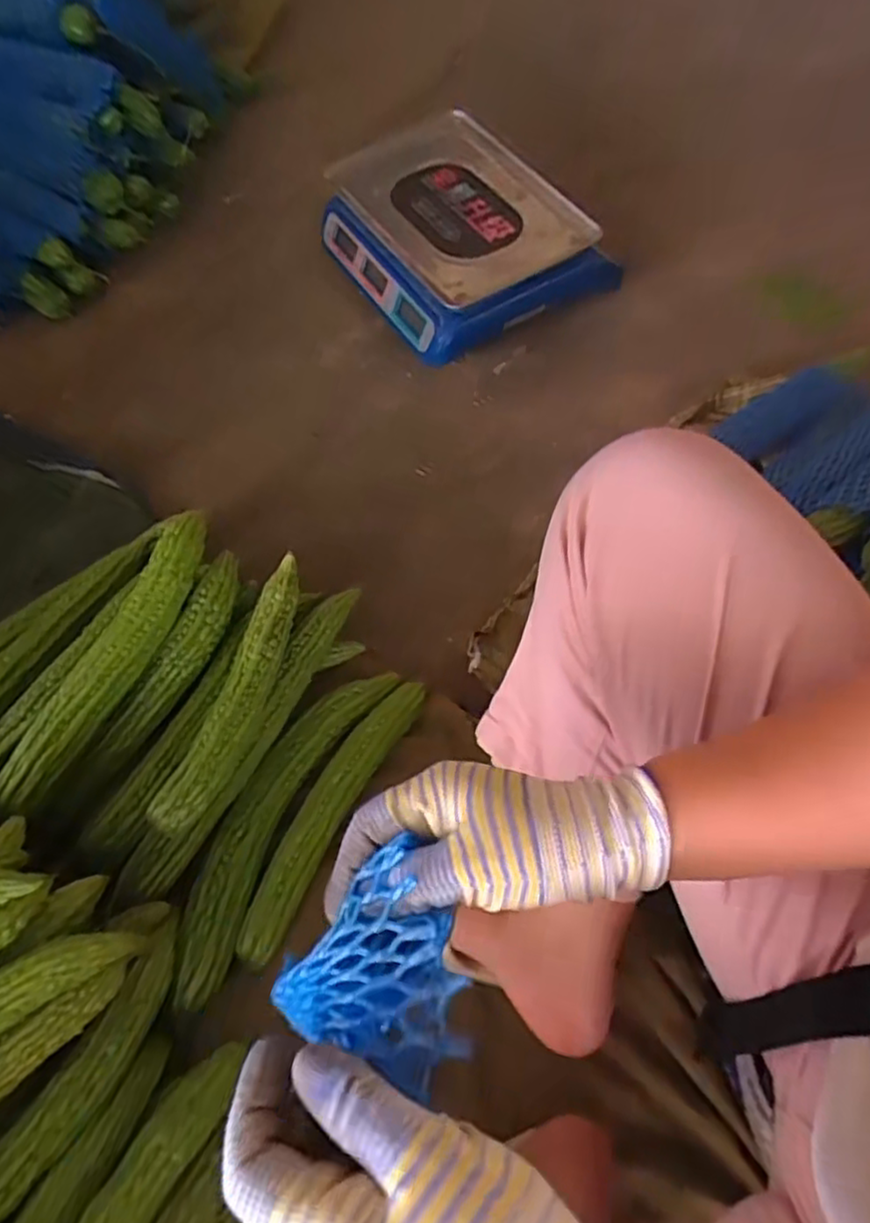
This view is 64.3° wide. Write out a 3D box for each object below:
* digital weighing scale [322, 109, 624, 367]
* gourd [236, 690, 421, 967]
[{"bbox_3d":[0.022,-0.532,0.943,0.294,0.109,0.361,-29,67,-12],"label":"digital weighing scale"},{"bbox_3d":[-0.099,0.189,0.666,0.044,0.037,0.293,26,68,14],"label":"gourd"}]

